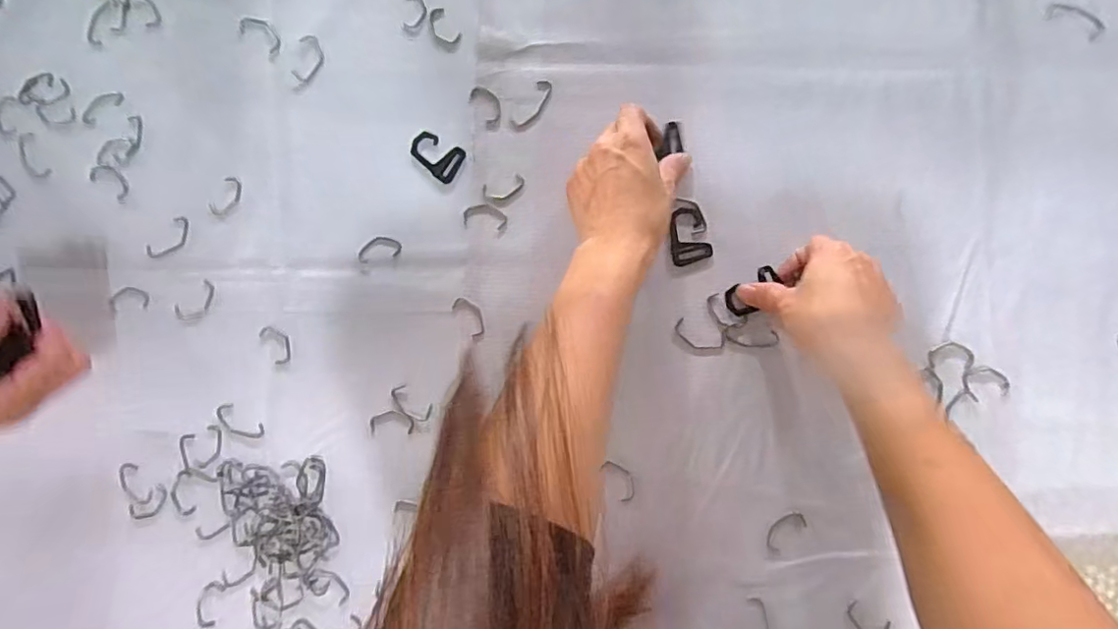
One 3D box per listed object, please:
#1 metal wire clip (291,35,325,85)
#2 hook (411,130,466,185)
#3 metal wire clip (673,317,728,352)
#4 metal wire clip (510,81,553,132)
[{"bbox_3d":[-0.199,-0.203,0.455,0.021,0.005,0.039,13,89,4],"label":"metal wire clip"},{"bbox_3d":[-0.096,-0.125,0.447,0.043,0.004,0.030,34,90,4],"label":"hook"},{"bbox_3d":[0.106,0.017,0.429,0.039,0.004,0.020,17,89,4],"label":"metal wire clip"},{"bbox_3d":[-0.020,-0.161,0.444,0.017,0.004,0.045,33,90,4],"label":"metal wire clip"}]

